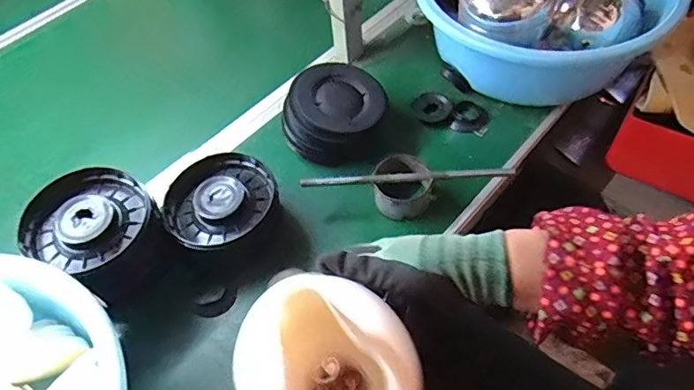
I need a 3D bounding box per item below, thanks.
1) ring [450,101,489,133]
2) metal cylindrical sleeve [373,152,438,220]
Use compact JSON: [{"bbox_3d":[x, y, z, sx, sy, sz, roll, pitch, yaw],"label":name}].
[{"bbox_3d":[0.198,-0.126,0.795,0.057,0.012,0.064,12,57,11],"label":"ring"},{"bbox_3d":[0.071,-0.014,0.687,0.084,0.056,0.079,-2,55,2],"label":"metal cylindrical sleeve"}]

